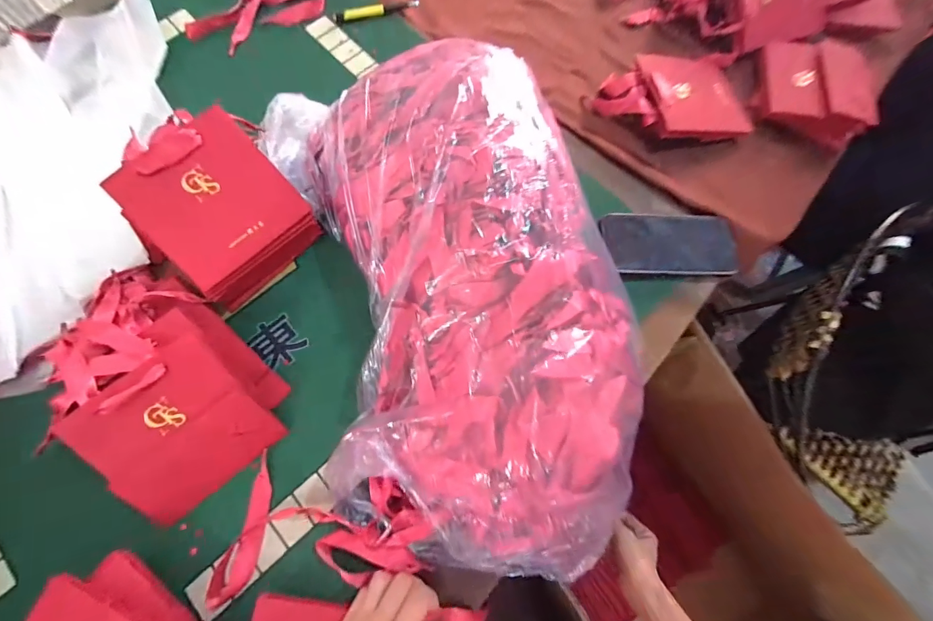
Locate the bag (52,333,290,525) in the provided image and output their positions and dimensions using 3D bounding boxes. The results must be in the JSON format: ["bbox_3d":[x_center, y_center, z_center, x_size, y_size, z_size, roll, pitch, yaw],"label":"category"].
[{"bbox_3d":[-0.283,0.119,0.395,0.140,0.015,0.138,-40,107,-15],"label":"bag"}]

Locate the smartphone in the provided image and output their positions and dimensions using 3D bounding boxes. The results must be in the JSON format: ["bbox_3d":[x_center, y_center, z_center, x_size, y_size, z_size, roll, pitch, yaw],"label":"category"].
[{"bbox_3d":[0.245,-0.081,0.488,0.156,0.011,0.082,-1,71,-2],"label":"smartphone"}]

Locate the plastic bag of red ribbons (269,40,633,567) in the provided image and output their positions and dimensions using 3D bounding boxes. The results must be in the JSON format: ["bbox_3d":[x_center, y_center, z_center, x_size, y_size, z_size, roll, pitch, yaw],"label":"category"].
[{"bbox_3d":[-0.007,-0.028,0.383,0.302,0.126,0.505,-13,72,-6],"label":"plastic bag of red ribbons"}]

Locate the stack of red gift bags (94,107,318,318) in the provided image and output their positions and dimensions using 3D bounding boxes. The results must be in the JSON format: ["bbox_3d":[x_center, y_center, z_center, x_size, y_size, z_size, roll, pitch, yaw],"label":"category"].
[{"bbox_3d":[-0.275,-0.110,0.450,0.159,0.067,0.176,-42,105,-12],"label":"stack of red gift bags"}]

